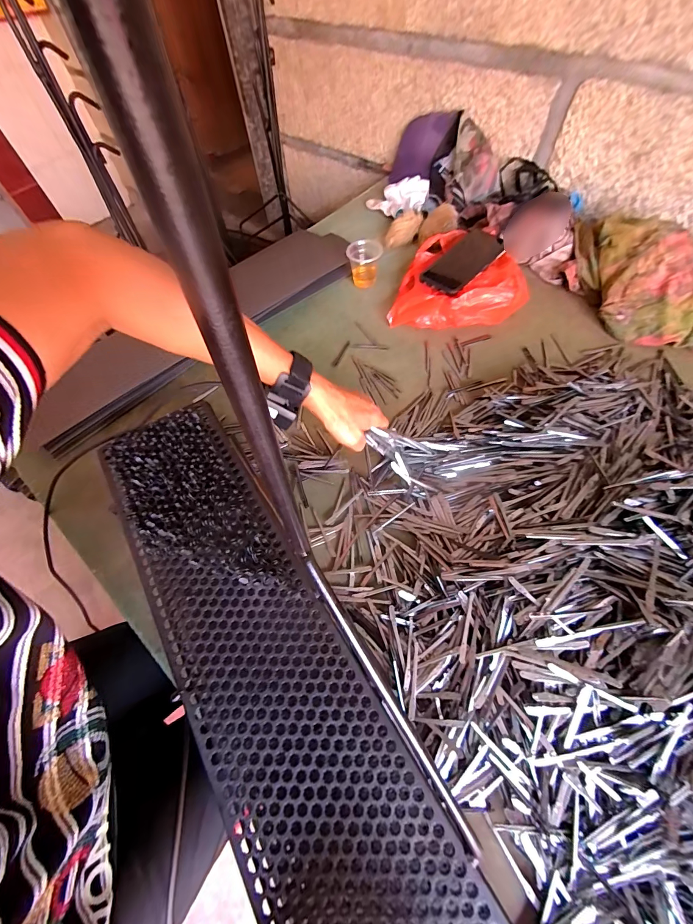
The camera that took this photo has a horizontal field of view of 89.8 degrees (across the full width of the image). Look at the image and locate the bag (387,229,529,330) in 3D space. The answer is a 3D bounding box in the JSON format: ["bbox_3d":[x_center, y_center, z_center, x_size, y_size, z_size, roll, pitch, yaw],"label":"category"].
[{"bbox_3d":[0.206,-0.324,0.619,0.215,0.051,0.236,16,63,12],"label":"bag"}]

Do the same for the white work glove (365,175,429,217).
[{"bbox_3d":[0.108,-0.592,0.781,0.131,0.043,0.106,23,64,16],"label":"white work glove"}]

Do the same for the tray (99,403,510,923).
[{"bbox_3d":[-0.084,0.161,0.323,0.152,0.018,0.566,-30,65,-16],"label":"tray"}]

